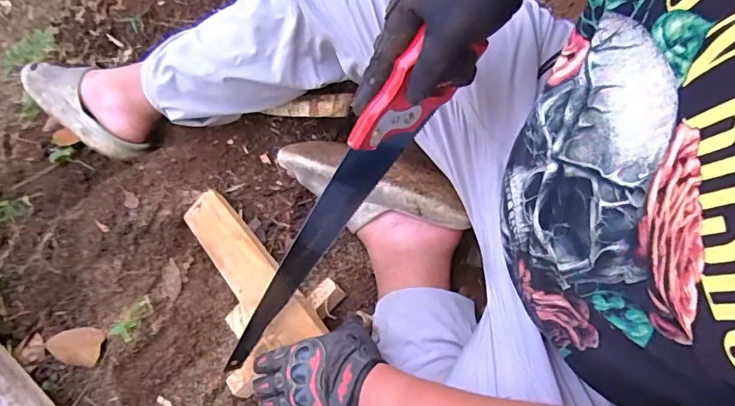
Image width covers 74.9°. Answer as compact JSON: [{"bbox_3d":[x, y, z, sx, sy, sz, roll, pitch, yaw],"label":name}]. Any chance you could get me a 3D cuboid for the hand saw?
[{"bbox_3d":[-0.045,0.026,0.526,0.038,0.071,0.419,39,113,12],"label":"hand saw"}]

